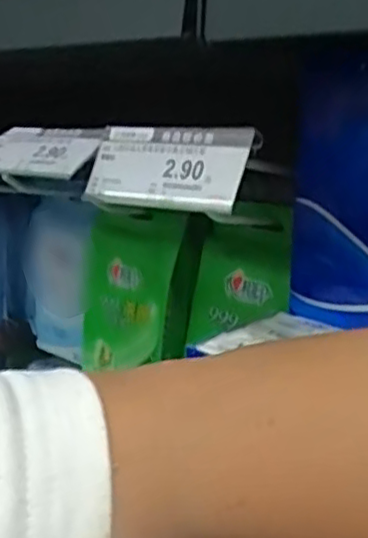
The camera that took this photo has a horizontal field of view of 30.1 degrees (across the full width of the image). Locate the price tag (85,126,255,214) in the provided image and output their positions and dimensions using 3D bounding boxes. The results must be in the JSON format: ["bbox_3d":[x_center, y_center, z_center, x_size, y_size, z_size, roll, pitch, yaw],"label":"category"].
[{"bbox_3d":[-0.011,-0.052,0.348,0.096,0.043,0.011,11,-7,37],"label":"price tag"}]

